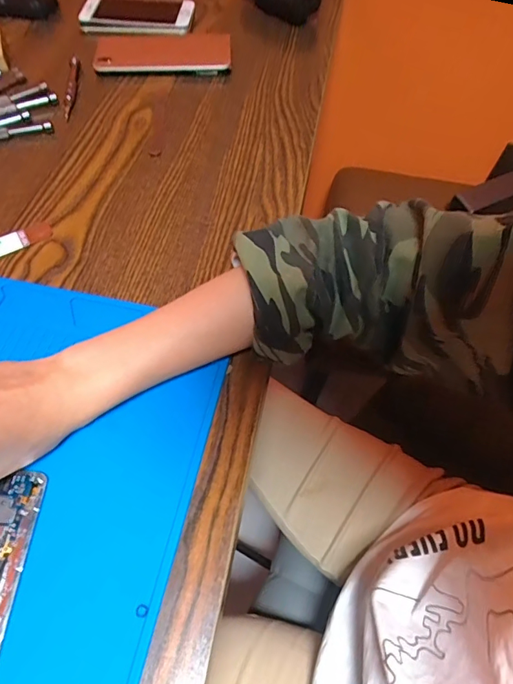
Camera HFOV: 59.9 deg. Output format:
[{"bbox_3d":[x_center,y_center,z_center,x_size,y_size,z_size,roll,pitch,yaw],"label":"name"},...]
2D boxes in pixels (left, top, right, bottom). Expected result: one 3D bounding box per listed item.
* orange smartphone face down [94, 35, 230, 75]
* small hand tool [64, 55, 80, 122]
[{"bbox_3d":[-0.108,-0.335,0.516,0.154,0.013,0.073,-2,60,-2],"label":"orange smartphone face down"},{"bbox_3d":[-0.199,-0.278,0.481,0.012,0.011,0.104,-6,60,-5],"label":"small hand tool"}]

